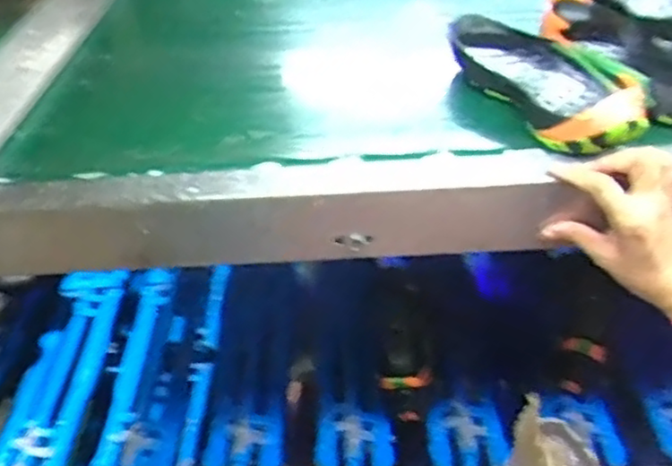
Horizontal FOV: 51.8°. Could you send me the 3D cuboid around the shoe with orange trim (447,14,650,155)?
[{"bbox_3d":[0.196,-0.162,0.665,0.109,0.062,0.281,-17,39,-12],"label":"shoe with orange trim"}]

